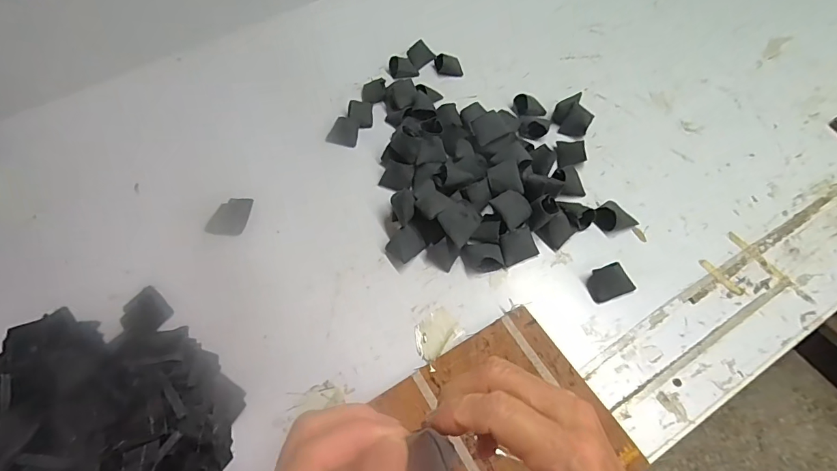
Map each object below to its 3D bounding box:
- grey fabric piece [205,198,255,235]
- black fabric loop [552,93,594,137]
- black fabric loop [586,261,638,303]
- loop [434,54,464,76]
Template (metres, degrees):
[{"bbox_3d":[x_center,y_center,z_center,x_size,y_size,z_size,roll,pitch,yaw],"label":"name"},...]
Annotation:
[{"bbox_3d":[-0.242,-0.024,0.555,0.049,0.004,0.053,2,59,6],"label":"grey fabric piece"},{"bbox_3d":[0.211,-0.160,0.589,0.039,0.036,0.050,-18,60,-7],"label":"black fabric loop"},{"bbox_3d":[0.210,0.050,0.470,0.046,0.020,0.032,-17,59,-6],"label":"black fabric loop"},{"bbox_3d":[0.047,-0.267,0.672,0.044,0.023,0.028,2,59,5],"label":"loop"}]

